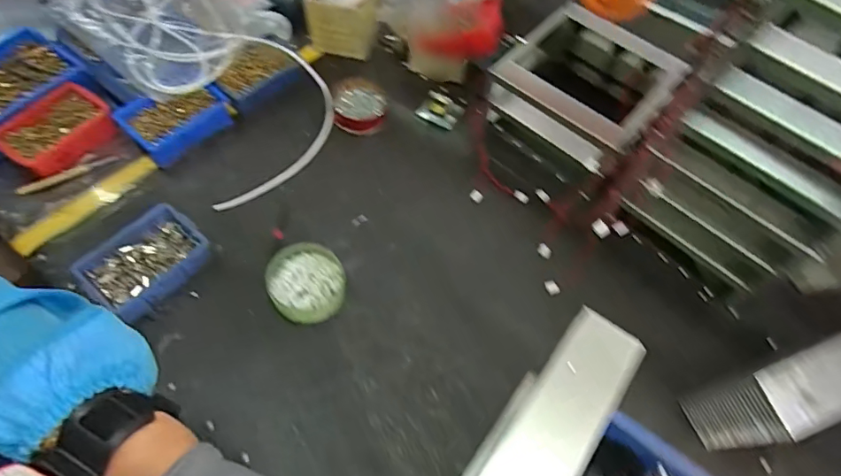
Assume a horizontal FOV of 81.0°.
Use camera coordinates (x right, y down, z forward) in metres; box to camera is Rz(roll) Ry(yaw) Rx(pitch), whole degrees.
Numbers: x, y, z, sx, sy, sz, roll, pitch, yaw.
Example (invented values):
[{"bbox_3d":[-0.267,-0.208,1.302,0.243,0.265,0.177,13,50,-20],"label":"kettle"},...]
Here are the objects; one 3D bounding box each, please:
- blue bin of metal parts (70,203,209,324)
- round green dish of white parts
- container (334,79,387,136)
[{"bbox_3d":[-0.365,0.031,0.660,0.104,0.065,0.144,33,65,14],"label":"blue bin of metal parts"},{"bbox_3d":[-0.154,0.063,0.674,0.097,0.058,0.100,1,61,-2],"label":"round green dish of white parts"},{"bbox_3d":[-0.103,-0.224,0.842,0.087,0.030,0.091,1,61,-2],"label":"container"}]

